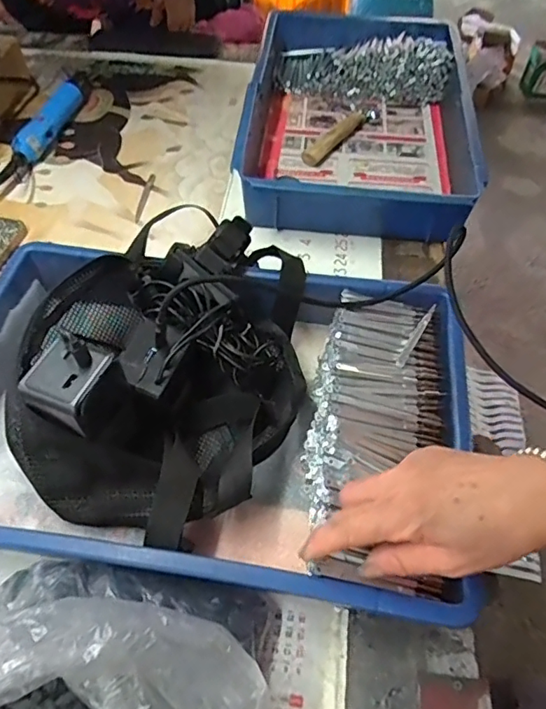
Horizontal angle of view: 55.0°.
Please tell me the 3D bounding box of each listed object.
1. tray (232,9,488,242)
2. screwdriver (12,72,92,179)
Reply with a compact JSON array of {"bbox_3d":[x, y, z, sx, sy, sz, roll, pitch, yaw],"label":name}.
[{"bbox_3d":[0.113,-0.335,0.732,0.292,0.081,0.428,5,55,2],"label":"tray"},{"bbox_3d":[-0.311,-0.334,0.744,0.033,0.033,0.232,11,56,6],"label":"screwdriver"}]

